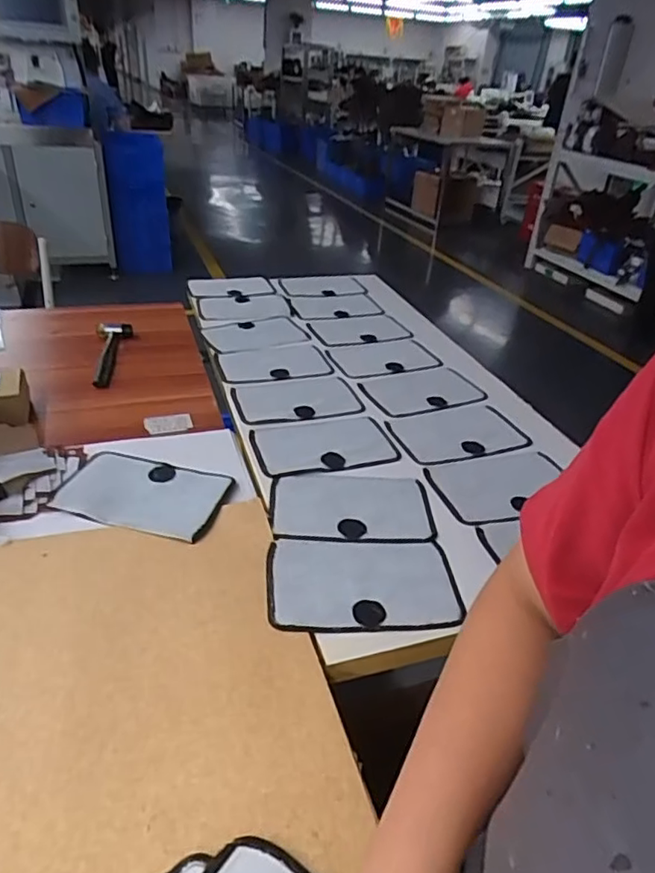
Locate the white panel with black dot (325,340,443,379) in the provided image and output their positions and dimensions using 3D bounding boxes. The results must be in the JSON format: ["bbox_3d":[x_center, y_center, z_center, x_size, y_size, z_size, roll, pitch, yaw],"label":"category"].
[{"bbox_3d":[0.116,-0.167,1.217,0.229,0.005,0.136,-11,36,-22],"label":"white panel with black dot"}]

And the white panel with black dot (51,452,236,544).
[{"bbox_3d":[-0.251,0.076,0.802,0.219,0.006,0.137,10,34,8],"label":"white panel with black dot"}]

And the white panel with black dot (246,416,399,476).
[{"bbox_3d":[-0.006,0.011,0.932,0.218,0.004,0.136,-5,35,-14],"label":"white panel with black dot"}]

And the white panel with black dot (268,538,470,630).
[{"bbox_3d":[0.042,0.172,0.689,0.222,0.006,0.136,1,34,-5],"label":"white panel with black dot"}]

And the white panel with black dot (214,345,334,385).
[{"bbox_3d":[-0.111,-0.150,1.170,0.216,0.006,0.150,-7,35,-17],"label":"white panel with black dot"}]

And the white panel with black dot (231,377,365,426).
[{"bbox_3d":[-0.055,-0.068,1.047,0.218,0.004,0.130,-6,35,-16],"label":"white panel with black dot"}]

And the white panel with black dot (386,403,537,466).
[{"bbox_3d":[0.219,-0.007,0.981,0.217,0.009,0.139,-8,36,-19],"label":"white panel with black dot"}]

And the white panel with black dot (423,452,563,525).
[{"bbox_3d":[0.257,0.073,0.861,0.210,0.010,0.139,-5,35,-14],"label":"white panel with black dot"}]

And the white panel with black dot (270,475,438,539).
[{"bbox_3d":[0.032,0.096,0.810,0.221,0.008,0.141,2,34,-5],"label":"white panel with black dot"}]

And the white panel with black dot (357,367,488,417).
[{"bbox_3d":[0.183,-0.091,1.115,0.222,0.008,0.145,-10,36,-21],"label":"white panel with black dot"}]

